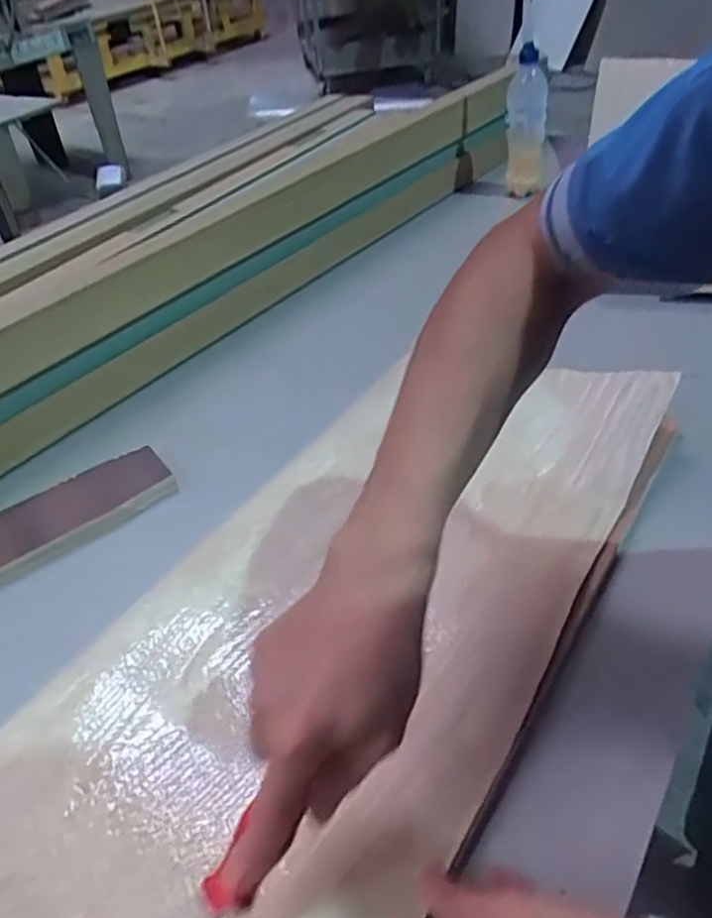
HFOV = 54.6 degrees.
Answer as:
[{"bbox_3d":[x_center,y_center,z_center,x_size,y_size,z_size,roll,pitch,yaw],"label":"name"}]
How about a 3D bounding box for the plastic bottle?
[{"bbox_3d":[0.289,-0.571,1.173,0.064,0.220,0.055,3,42,12],"label":"plastic bottle"}]

